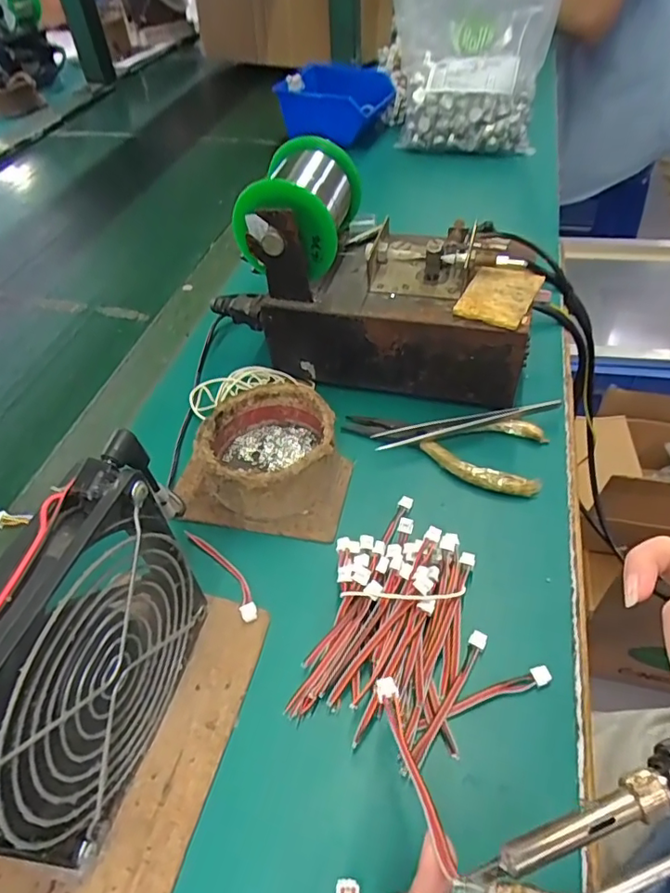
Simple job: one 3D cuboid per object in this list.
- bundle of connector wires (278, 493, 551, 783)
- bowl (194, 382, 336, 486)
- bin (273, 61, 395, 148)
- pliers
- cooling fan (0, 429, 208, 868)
[{"bbox_3d":[0.047,0.087,0.274,0.105,0.024,0.122,12,50,14],"label":"bundle of connector wires"},{"bbox_3d":[-0.041,0.001,0.344,0.080,0.041,0.080,-2,48,2],"label":"bowl"},{"bbox_3d":[0.010,-0.474,0.747,0.134,0.063,0.148,18,52,19],"label":"bin"},{"bbox_3d":[0.071,-0.005,0.362,0.132,0.013,0.057,15,51,17],"label":"pliers"},{"bbox_3d":[-0.095,0.085,0.217,0.026,0.130,0.125,10,50,13],"label":"cooling fan"}]

